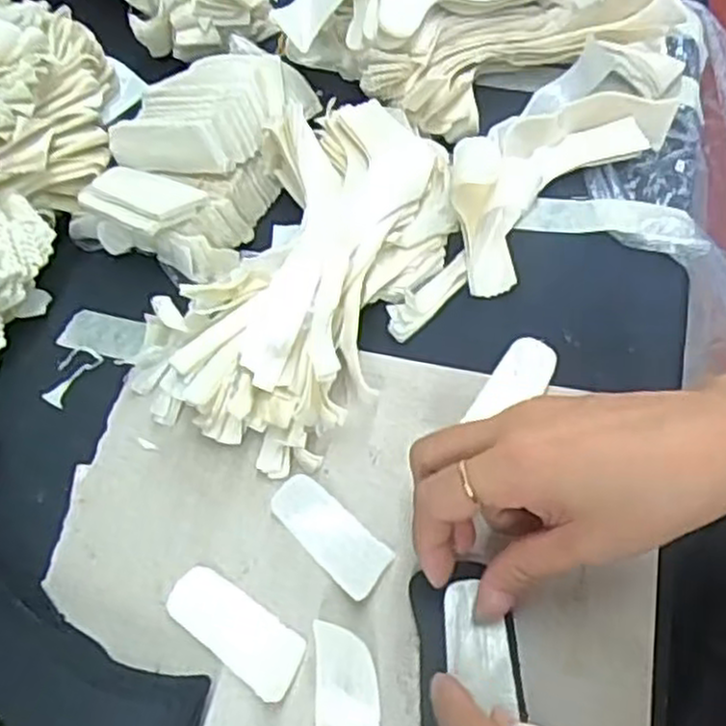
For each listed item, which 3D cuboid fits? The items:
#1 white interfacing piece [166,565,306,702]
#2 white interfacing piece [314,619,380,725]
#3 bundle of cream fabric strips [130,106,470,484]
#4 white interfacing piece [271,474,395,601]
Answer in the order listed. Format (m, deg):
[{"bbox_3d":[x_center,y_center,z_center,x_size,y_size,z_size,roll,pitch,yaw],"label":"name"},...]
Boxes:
[{"bbox_3d":[-0.055,0.115,0.336,0.067,0.008,0.027,32,68,19],"label":"white interfacing piece"},{"bbox_3d":[-0.007,0.136,0.320,0.026,0.011,0.055,-4,61,1],"label":"white interfacing piece"},{"bbox_3d":[-0.026,-0.057,0.404,0.121,0.052,0.216,25,65,16],"label":"bundle of cream fabric strips"},{"bbox_3d":[-0.015,0.077,0.353,0.026,0.012,0.062,-41,66,-18],"label":"white interfacing piece"}]

